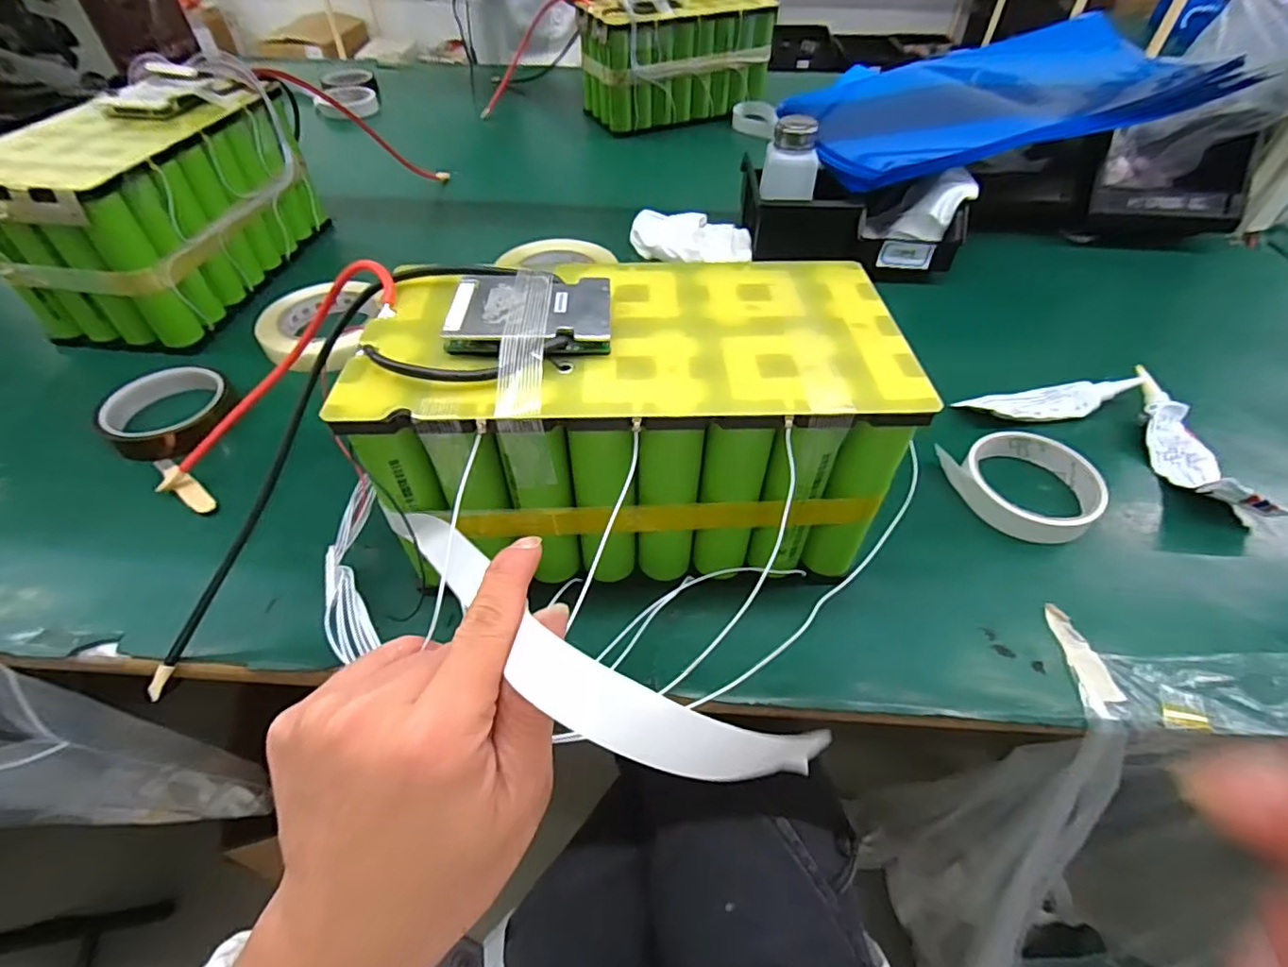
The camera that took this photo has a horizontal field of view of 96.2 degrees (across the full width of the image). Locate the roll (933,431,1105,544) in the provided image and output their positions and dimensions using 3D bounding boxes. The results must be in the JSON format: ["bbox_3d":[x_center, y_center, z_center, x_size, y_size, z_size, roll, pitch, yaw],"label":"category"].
[{"bbox_3d":[0.268,-0.001,0.405,0.086,0.020,0.090,1,50,-1],"label":"roll"}]

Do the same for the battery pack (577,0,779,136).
[{"bbox_3d":[0.054,-0.653,0.888,0.276,0.150,0.103,-17,52,-15],"label":"battery pack"}]

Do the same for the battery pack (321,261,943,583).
[{"bbox_3d":[-0.006,-0.039,0.346,0.265,0.145,0.140,0,50,-2],"label":"battery pack"}]

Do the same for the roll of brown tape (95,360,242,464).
[{"bbox_3d":[-0.378,-0.061,0.461,0.084,0.025,0.086,1,50,-1],"label":"roll of brown tape"}]

